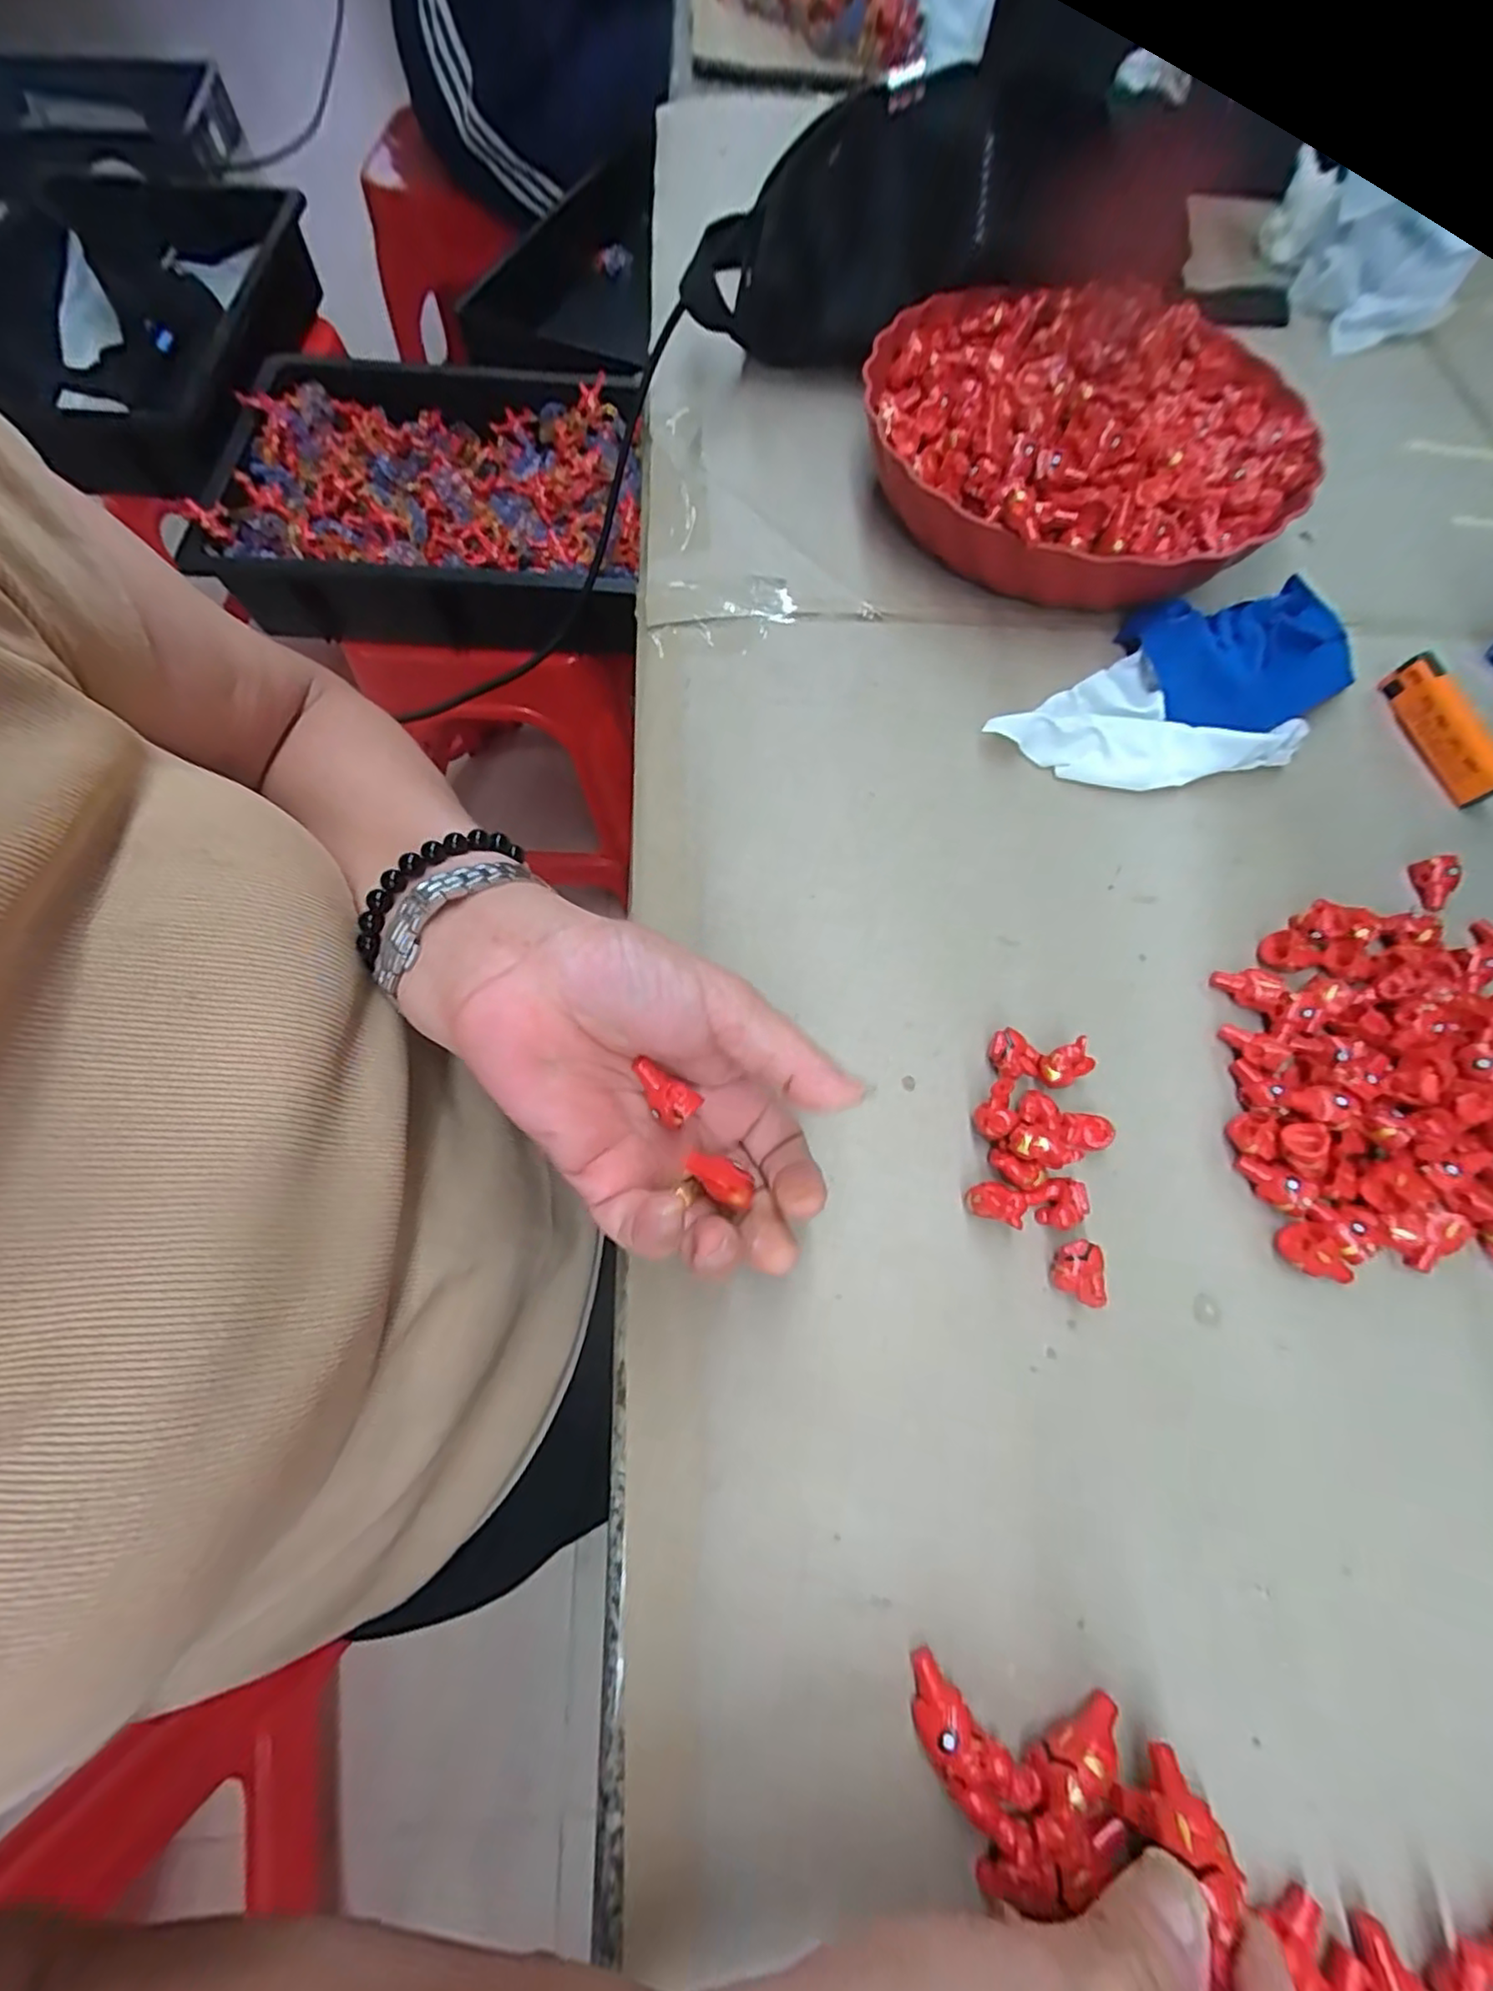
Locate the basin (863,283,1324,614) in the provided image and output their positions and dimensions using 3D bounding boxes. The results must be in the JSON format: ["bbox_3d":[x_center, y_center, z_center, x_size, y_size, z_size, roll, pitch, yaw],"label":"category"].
[{"bbox_3d":[0.188,-0.307,0.357,0.232,0.058,0.215,1,70,-2],"label":"basin"}]

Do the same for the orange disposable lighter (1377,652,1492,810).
[{"bbox_3d":[0.357,-0.136,0.335,0.014,0.027,0.078,-16,71,-6],"label":"orange disposable lighter"}]

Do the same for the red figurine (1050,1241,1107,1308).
[{"bbox_3d":[0.124,0.101,0.240,0.022,0.013,0.019,28,72,8],"label":"red figurine"}]

